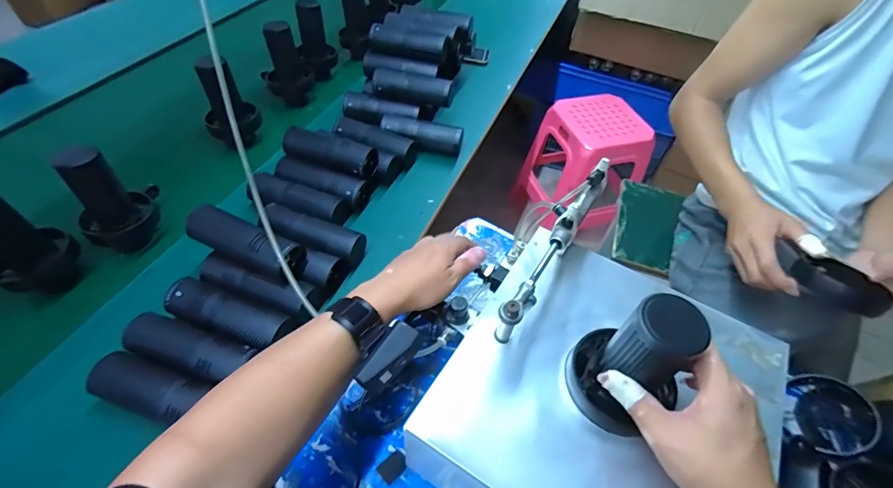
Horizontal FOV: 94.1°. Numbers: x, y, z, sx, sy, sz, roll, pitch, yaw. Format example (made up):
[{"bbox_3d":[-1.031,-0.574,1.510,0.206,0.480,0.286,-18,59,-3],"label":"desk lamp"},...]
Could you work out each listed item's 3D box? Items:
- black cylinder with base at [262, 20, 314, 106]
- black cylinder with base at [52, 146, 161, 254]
[{"bbox_3d":[-0.348,-0.392,0.897,0.102,0.173,0.099,-13,53,-15],"label":"black cylinder with base"},{"bbox_3d":[-0.485,-0.070,0.594,0.103,0.144,0.085,-33,60,-27],"label":"black cylinder with base"}]

